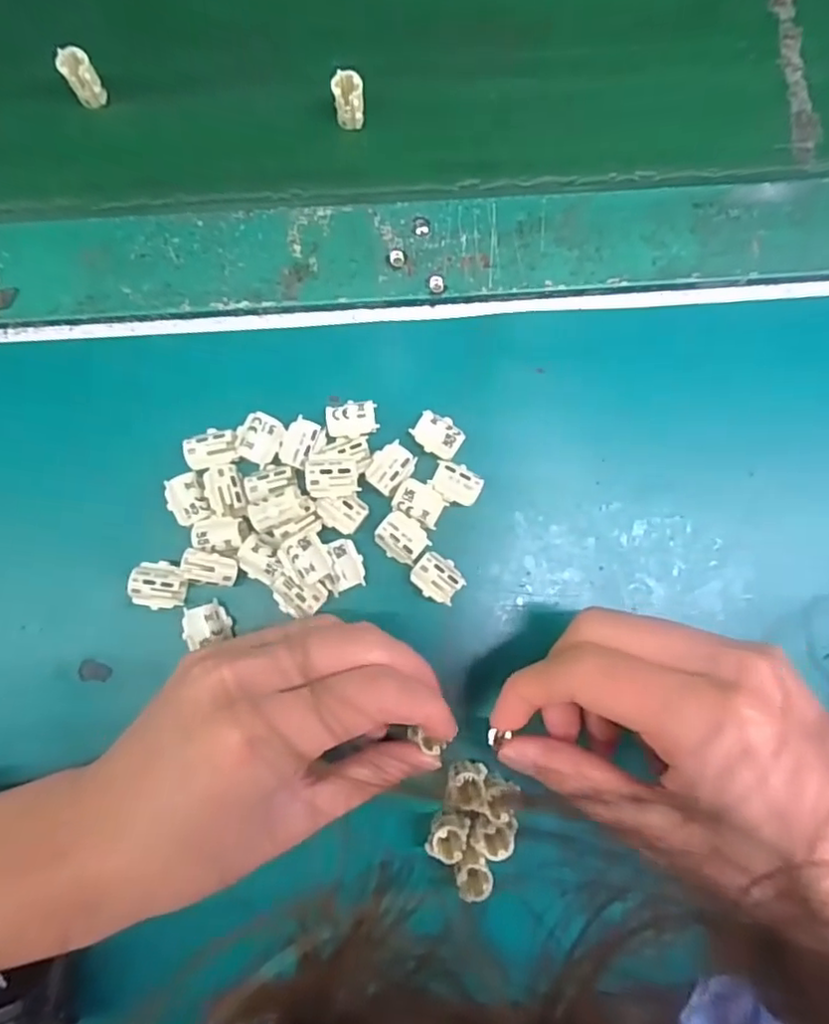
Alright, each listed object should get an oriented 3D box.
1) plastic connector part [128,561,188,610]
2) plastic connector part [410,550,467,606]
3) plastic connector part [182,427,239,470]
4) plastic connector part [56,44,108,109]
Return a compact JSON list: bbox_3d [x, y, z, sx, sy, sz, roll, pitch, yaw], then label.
[{"bbox_3d":[-0.111,0.032,0.274,0.022,0.009,0.020,15,80,-1],"label":"plastic connector part"},{"bbox_3d":[0.010,0.029,0.280,0.022,0.010,0.018,36,80,3],"label":"plastic connector part"},{"bbox_3d":[-0.089,-0.028,0.278,0.022,0.005,0.017,-7,81,-4],"label":"plastic connector part"},{"bbox_3d":[-0.155,-0.202,0.295,0.014,0.024,0.012,-32,84,-8],"label":"plastic connector part"}]

